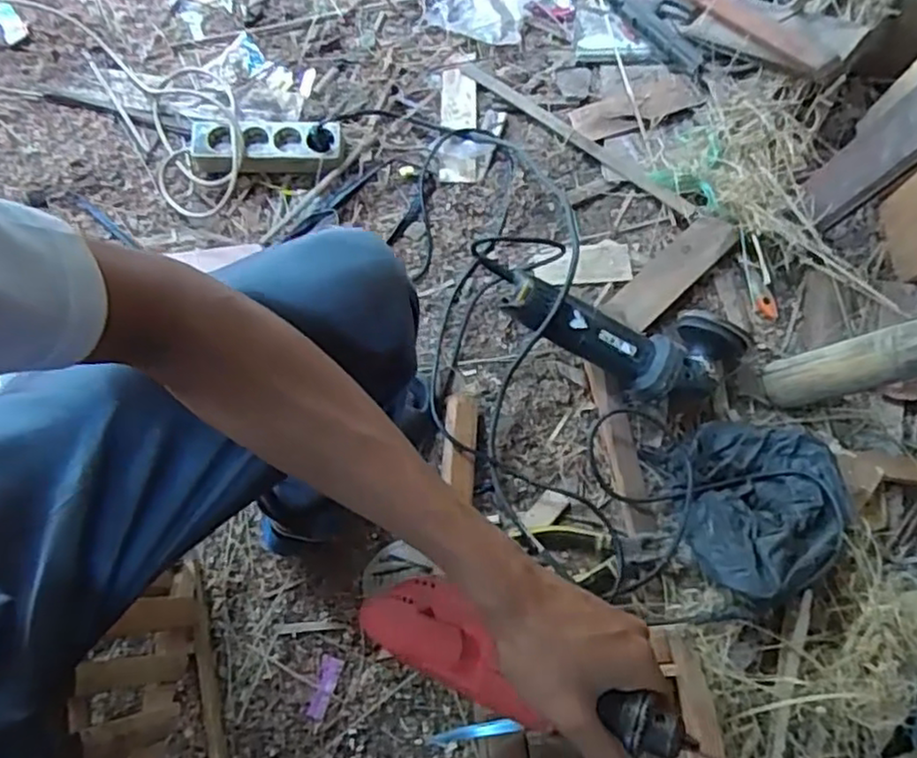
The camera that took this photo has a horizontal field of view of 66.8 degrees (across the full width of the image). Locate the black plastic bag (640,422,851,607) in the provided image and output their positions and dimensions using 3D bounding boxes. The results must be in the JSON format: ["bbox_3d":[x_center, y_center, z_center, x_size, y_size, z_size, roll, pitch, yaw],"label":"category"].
[{"bbox_3d":[0.331,0.132,0.751,0.180,0.112,0.195,-10,72,-3],"label":"black plastic bag"}]

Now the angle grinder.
[{"bbox_3d":[0.193,-0.043,0.815,0.296,0.082,0.114,18,72,-8],"label":"angle grinder"}]

